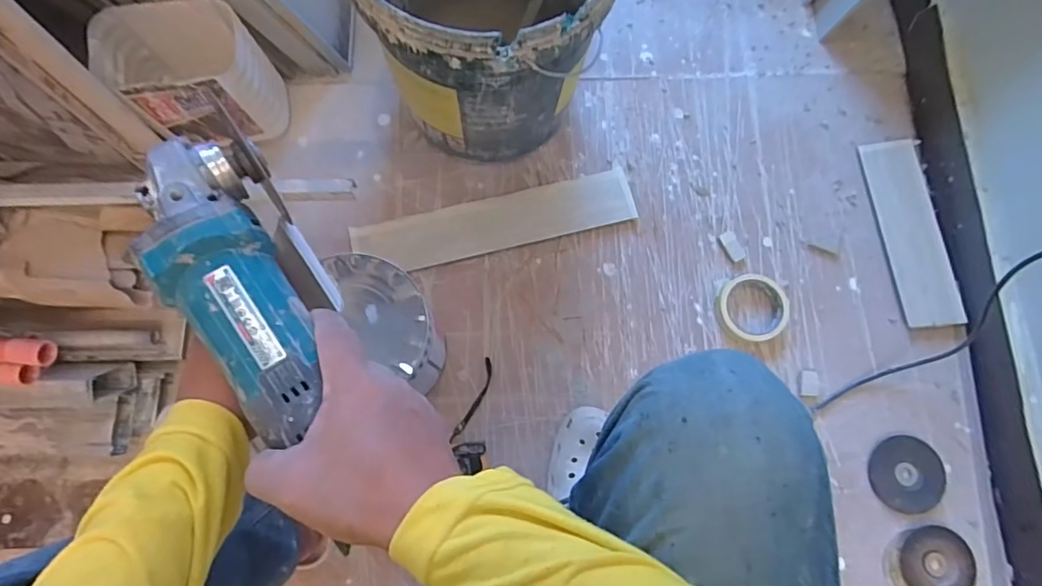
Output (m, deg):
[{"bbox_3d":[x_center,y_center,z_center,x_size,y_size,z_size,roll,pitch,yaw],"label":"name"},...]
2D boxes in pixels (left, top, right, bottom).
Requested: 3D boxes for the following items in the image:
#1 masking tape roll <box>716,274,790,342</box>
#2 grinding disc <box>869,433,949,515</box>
[{"bbox_3d":[0.333,0.020,0.772,0.102,0.029,0.095,0,78,-1],"label":"masking tape roll"},{"bbox_3d":[0.529,0.250,0.738,0.101,0.018,0.095,32,97,3],"label":"grinding disc"}]

